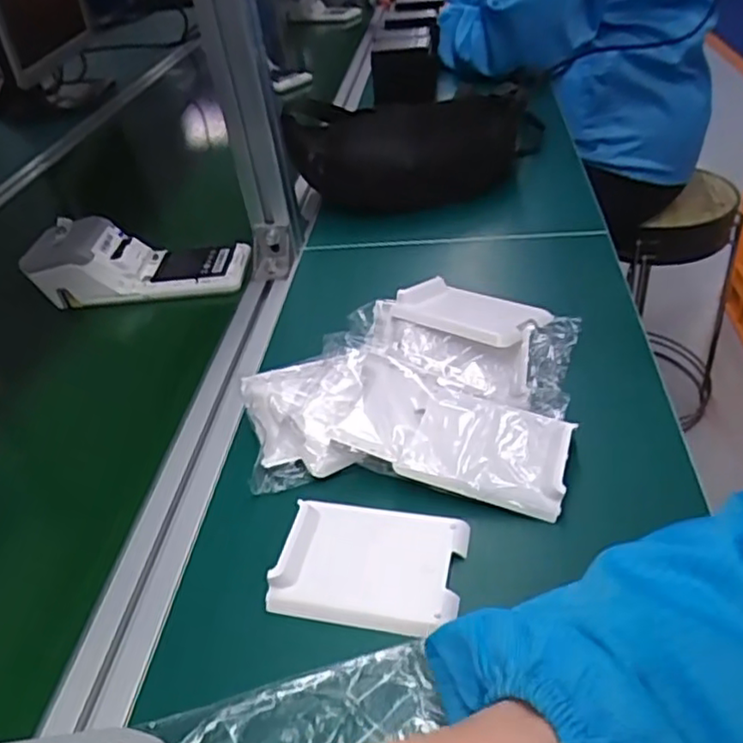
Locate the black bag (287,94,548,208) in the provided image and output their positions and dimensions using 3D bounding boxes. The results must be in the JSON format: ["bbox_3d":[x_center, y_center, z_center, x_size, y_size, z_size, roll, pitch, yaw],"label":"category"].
[{"bbox_3d":[0.056,-0.254,0.759,0.292,0.113,0.088,-11,38,-5],"label":"black bag"}]

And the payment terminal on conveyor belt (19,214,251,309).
[{"bbox_3d":[-0.222,-0.112,0.639,0.196,0.056,0.074,-3,38,6],"label":"payment terminal on conveyor belt"}]

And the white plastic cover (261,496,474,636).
[{"bbox_3d":[0.000,0.104,0.364,0.098,0.011,0.074,4,39,14],"label":"white plastic cover"}]

